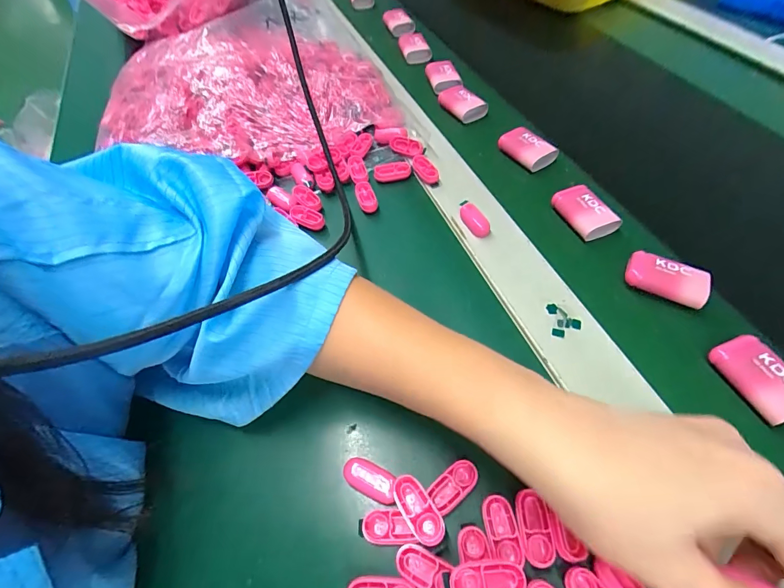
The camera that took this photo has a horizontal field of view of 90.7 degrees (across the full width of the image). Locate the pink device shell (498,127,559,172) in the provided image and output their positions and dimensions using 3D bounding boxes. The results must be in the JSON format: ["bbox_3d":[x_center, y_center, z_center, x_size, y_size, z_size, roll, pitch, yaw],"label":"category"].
[{"bbox_3d":[0.131,-0.141,0.380,0.043,0.017,0.048,-31,57,-20],"label":"pink device shell"}]

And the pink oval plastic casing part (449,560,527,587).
[{"bbox_3d":[0.045,0.136,0.182,0.034,0.011,0.016,-3,52,0],"label":"pink oval plastic casing part"}]

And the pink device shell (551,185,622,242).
[{"bbox_3d":[0.161,-0.068,0.327,0.036,0.019,0.049,-20,54,-12],"label":"pink device shell"}]

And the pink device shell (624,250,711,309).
[{"bbox_3d":[0.200,-0.010,0.284,0.052,0.015,0.032,21,56,17],"label":"pink device shell"}]

